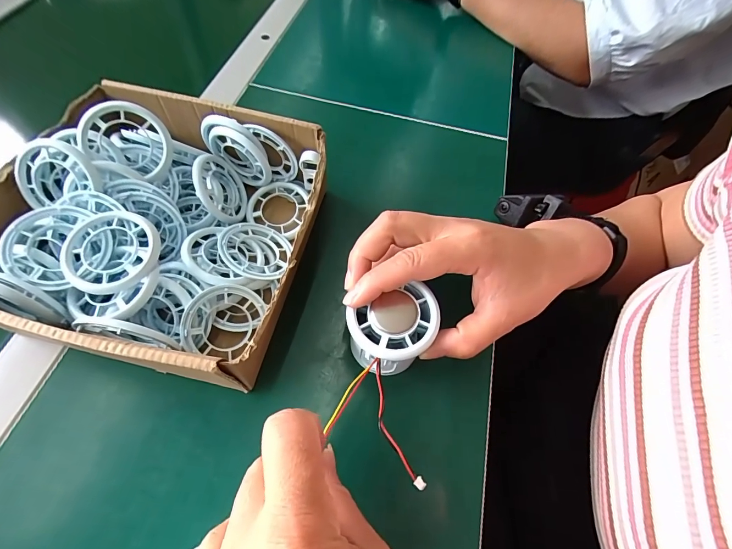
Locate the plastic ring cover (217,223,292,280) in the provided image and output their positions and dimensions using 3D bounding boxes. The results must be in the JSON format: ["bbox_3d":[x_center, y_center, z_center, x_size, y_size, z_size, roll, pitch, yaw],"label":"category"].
[{"bbox_3d":[-0.088,-0.016,0.277,0.053,0.015,0.056,22,42,-16],"label":"plastic ring cover"}]

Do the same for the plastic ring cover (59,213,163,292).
[{"bbox_3d":[-0.164,-0.014,0.230,0.052,0.015,0.055,13,61,4],"label":"plastic ring cover"}]

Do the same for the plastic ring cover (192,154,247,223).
[{"bbox_3d":[-0.119,-0.070,0.292,0.006,0.051,0.055,-16,88,22],"label":"plastic ring cover"}]

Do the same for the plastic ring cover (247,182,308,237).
[{"bbox_3d":[-0.077,-0.060,0.308,0.050,0.013,0.047,19,61,7],"label":"plastic ring cover"}]

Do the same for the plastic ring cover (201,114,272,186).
[{"bbox_3d":[-0.107,-0.103,0.296,0.060,0.054,0.014,23,62,10],"label":"plastic ring cover"}]

